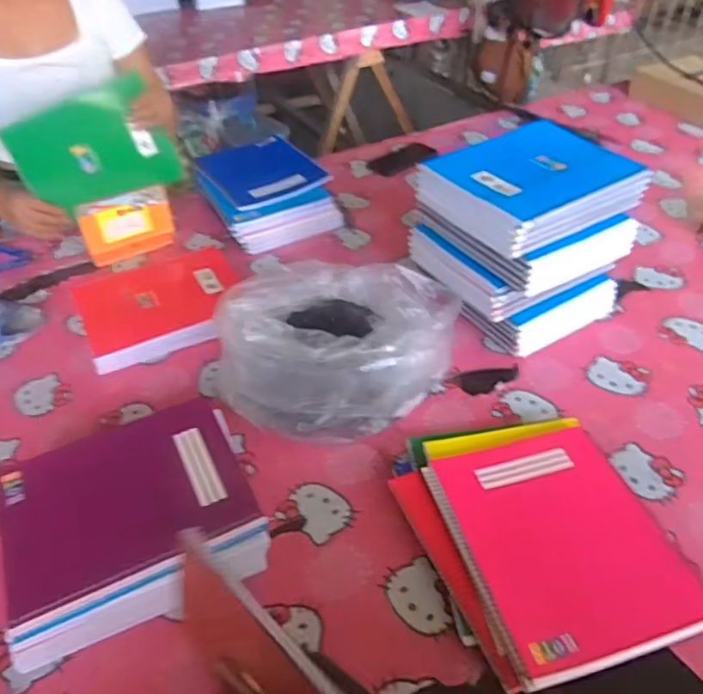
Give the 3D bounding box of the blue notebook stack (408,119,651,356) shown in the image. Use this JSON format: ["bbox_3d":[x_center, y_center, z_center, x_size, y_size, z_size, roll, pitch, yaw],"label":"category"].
[{"bbox_3d":[0.264,-0.164,0.931,0.256,0.244,0.228,-21,45,-20],"label":"blue notebook stack"}]

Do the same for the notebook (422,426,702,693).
[{"bbox_3d":[0.218,0.198,0.636,0.207,0.023,0.249,-13,43,-11],"label":"notebook"}]

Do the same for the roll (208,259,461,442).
[{"bbox_3d":[-0.013,-0.007,0.825,0.289,0.156,0.269,9,43,13],"label":"roll"}]

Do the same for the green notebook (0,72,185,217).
[{"bbox_3d":[-0.439,-0.338,1.047,0.251,0.181,0.011,-29,43,-20],"label":"green notebook"}]

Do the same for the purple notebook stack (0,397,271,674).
[{"bbox_3d":[-0.242,0.190,0.678,0.256,0.072,0.226,-17,44,-16],"label":"purple notebook stack"}]

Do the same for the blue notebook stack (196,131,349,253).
[{"bbox_3d":[-0.179,-0.319,1.231,0.236,0.086,0.315,-19,44,-17],"label":"blue notebook stack"}]

